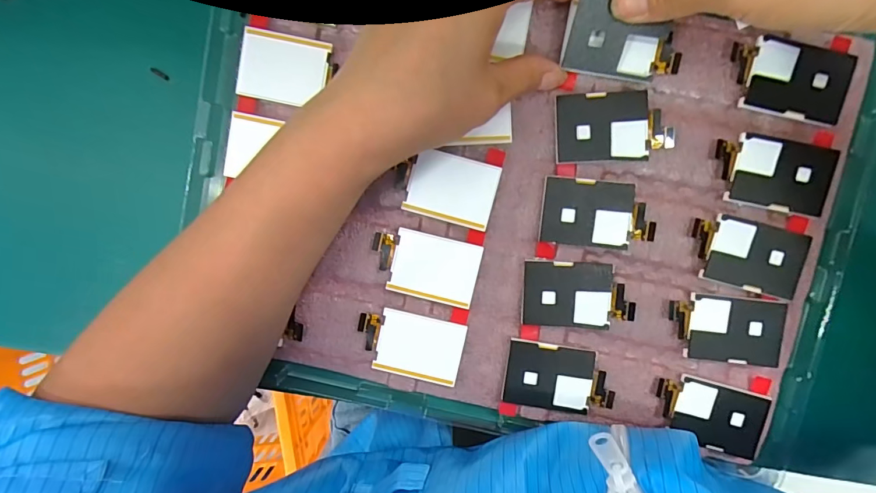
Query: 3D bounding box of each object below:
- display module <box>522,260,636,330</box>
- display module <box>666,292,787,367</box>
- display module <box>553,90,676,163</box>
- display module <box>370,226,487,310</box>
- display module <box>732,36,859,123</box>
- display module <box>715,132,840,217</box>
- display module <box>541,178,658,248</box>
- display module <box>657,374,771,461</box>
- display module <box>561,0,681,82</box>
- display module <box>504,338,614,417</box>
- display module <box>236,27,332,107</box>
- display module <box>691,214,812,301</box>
[{"bbox_3d":[0.075,0.026,0.227,0.058,0.006,0.034,3,93,2],"label":"display module"},{"bbox_3d":[0.152,0.044,0.224,0.057,0.004,0.035,5,91,5],"label":"display module"},{"bbox_3d":[0.090,-0.062,0.219,0.058,0.005,0.034,-2,93,3],"label":"display module"},{"bbox_3d":[-0.007,0.011,0.230,0.057,0.005,0.035,13,94,2],"label":"display module"},{"bbox_3d":[0.174,-0.083,0.211,0.057,0.006,0.034,15,94,1],"label":"display module"},{"bbox_3d":[0.171,-0.038,0.216,0.057,0.004,0.035,10,94,2],"label":"display module"},{"bbox_3d":[0.084,-0.018,0.224,0.057,0.006,0.034,4,94,2],"label":"display module"},{"bbox_3d":[0.146,0.090,0.229,0.056,0.010,0.035,14,94,2],"label":"display module"},{"bbox_3d":[0.092,-0.101,0.209,0.058,0.009,0.034,11,113,-3],"label":"display module"},{"bbox_3d":[0.066,0.072,0.230,0.058,0.005,0.034,9,94,2],"label":"display module"},{"bbox_3d":[-0.080,-0.092,0.220,0.045,0.008,0.033,12,94,2],"label":"display module"},{"bbox_3d":[0.160,0.004,0.220,0.057,0.005,0.036,16,94,1],"label":"display module"}]

